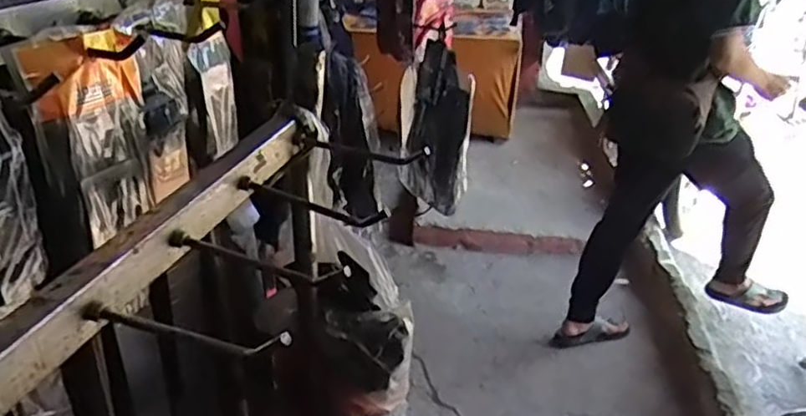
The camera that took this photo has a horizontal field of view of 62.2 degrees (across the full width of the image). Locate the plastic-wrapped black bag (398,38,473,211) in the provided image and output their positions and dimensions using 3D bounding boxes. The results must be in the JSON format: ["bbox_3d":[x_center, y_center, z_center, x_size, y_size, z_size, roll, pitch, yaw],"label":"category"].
[{"bbox_3d":[0.037,-0.098,0.801,0.033,0.188,0.135,-9,29,-21],"label":"plastic-wrapped black bag"}]

